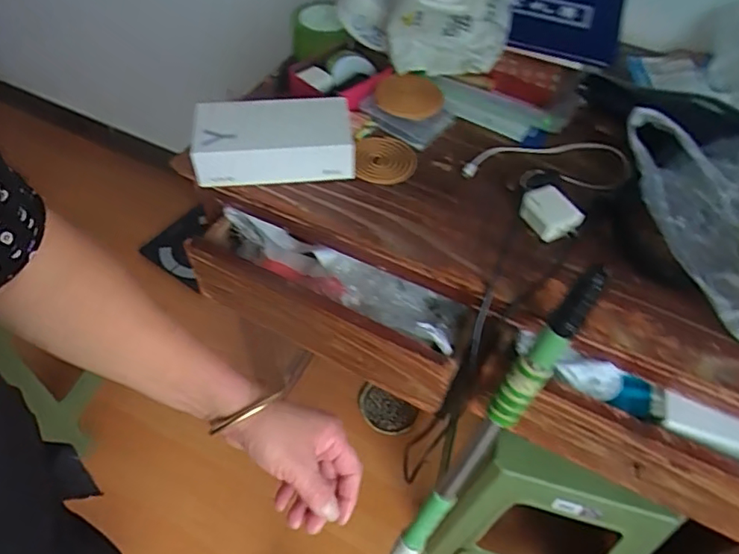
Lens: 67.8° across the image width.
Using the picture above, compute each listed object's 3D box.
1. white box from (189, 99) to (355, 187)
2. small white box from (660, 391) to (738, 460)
[{"bbox_3d":[-0.118,-0.168,0.675,0.189,0.059,0.097,-6,53,-8],"label":"white box"},{"bbox_3d":[0.360,0.161,0.579,0.101,0.022,0.034,23,55,14],"label":"small white box"}]

